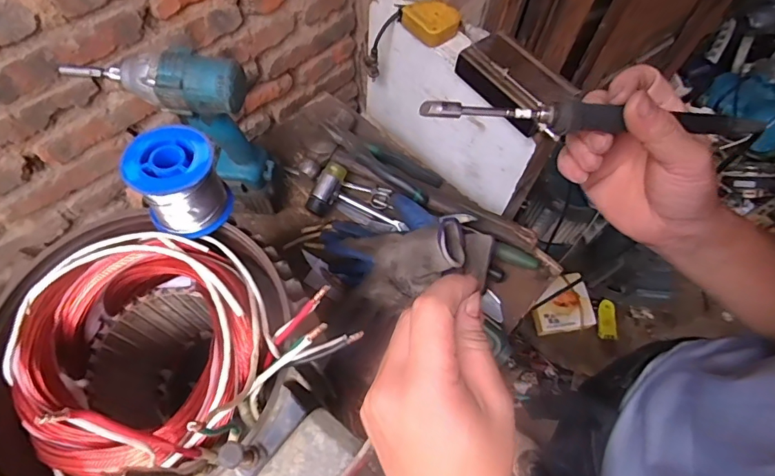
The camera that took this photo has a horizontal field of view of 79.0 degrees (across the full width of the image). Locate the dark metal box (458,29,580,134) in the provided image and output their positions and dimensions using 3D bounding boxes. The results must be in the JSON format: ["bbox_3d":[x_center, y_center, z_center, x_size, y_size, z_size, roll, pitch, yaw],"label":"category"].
[{"bbox_3d":[0.170,-0.211,0.625,0.091,0.042,0.148,-38,71,-19],"label":"dark metal box"}]

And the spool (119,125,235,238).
[{"bbox_3d":[-0.159,-0.041,0.363,0.061,0.063,0.062,-22,66,-13],"label":"spool"}]

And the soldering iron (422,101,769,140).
[{"bbox_3d":[0.136,-0.076,0.303,0.226,0.015,0.016,2,63,-5],"label":"soldering iron"}]

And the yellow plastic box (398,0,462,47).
[{"bbox_3d":[0.064,-0.316,0.683,0.065,0.035,0.076,-39,71,-15],"label":"yellow plastic box"}]

